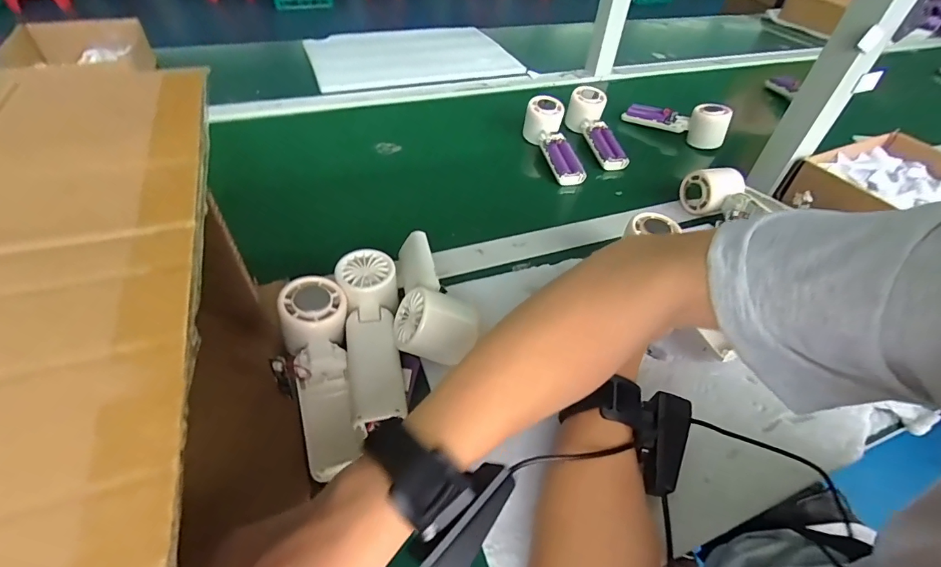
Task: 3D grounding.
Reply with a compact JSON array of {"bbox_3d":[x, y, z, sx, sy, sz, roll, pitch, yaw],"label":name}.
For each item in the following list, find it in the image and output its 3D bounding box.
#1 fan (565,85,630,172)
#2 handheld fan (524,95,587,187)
[{"bbox_3d":[0.202,-0.240,0.700,0.052,0.051,0.155,-11,67,-15],"label":"fan"},{"bbox_3d":[0.127,-0.207,0.664,0.048,0.055,0.159,-10,64,-15],"label":"handheld fan"}]

